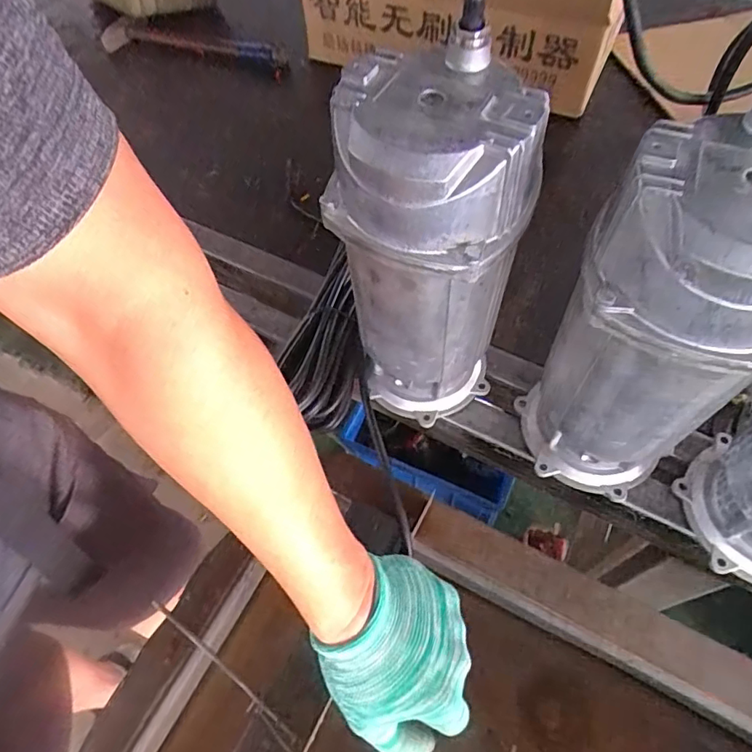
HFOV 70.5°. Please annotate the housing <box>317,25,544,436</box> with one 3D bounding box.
[{"bbox_3d":[0.035,-0.071,0.422,0.126,0.304,0.104,35,66,21],"label":"housing"}]

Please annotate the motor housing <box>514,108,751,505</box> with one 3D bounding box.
[{"bbox_3d":[0.188,-0.014,0.382,0.120,0.305,0.115,-1,59,2],"label":"motor housing"}]

